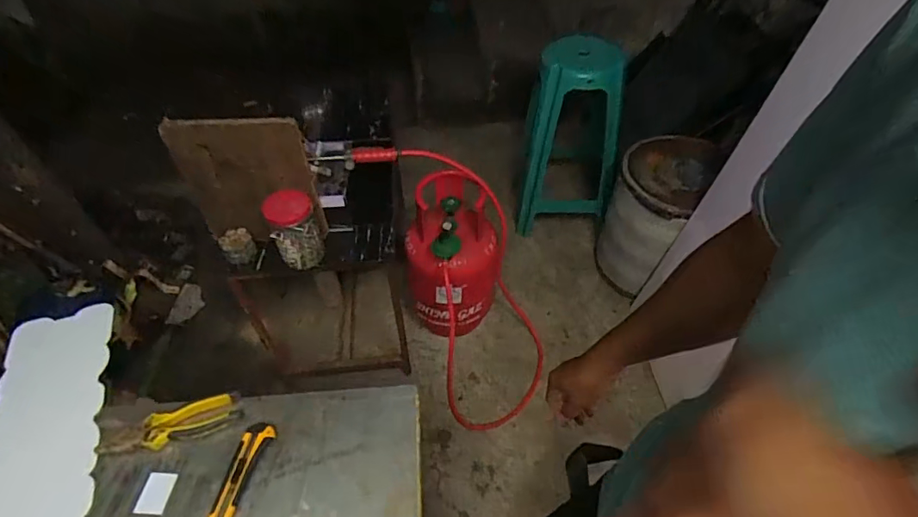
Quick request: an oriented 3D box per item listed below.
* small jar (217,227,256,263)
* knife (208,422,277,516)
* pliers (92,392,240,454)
[{"bbox_3d":[-0.530,-0.030,1.164,0.073,0.068,0.059,-25,55,-22],"label":"small jar"},{"bbox_3d":[-0.302,0.305,0.664,0.040,0.020,0.160,10,49,6],"label":"knife"},{"bbox_3d":[-0.425,0.241,0.714,0.188,0.024,0.063,-11,50,-12],"label":"pliers"}]

